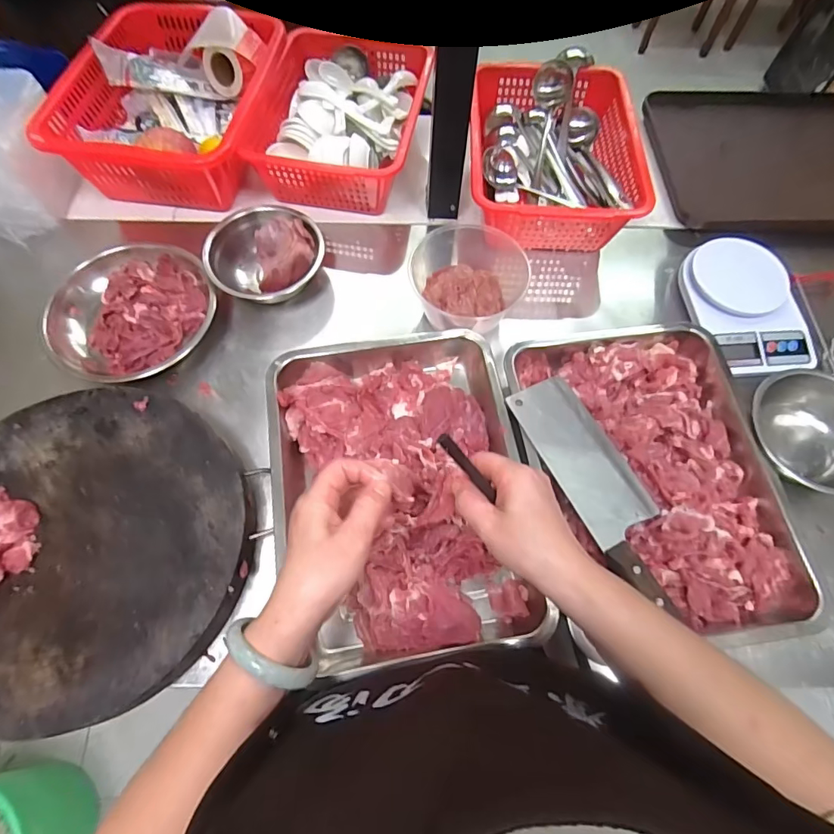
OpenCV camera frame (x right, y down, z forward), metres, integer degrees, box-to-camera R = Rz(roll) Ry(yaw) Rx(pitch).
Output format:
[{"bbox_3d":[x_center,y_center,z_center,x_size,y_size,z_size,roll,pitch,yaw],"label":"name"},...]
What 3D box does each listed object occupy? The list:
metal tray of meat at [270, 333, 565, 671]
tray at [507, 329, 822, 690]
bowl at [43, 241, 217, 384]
[{"bbox_3d":[-0.019,0.068,0.521,0.257,0.051,0.349,-7,68,-5],"label":"metal tray of meat"},{"bbox_3d":[0.251,0.055,0.520,0.263,0.051,0.352,-3,68,-4],"label":"tray"},{"bbox_3d":[-0.351,-0.129,0.613,0.174,0.069,0.197,29,70,11],"label":"bowl"}]

